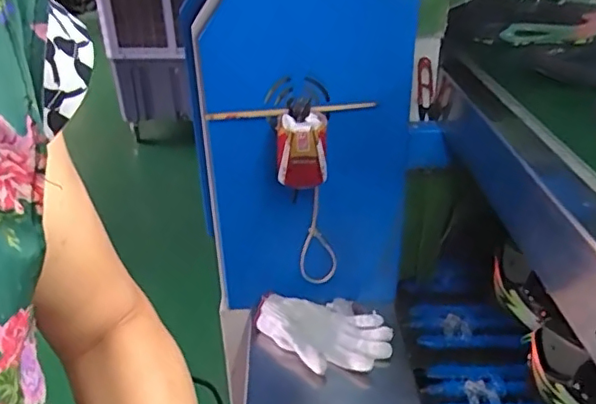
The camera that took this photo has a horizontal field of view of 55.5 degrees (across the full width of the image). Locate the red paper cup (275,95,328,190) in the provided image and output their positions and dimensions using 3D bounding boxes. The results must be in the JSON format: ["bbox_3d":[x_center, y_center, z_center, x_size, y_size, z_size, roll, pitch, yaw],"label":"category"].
[{"bbox_3d":[0.005,-0.072,0.758,0.065,0.099,0.065,-2,28,1],"label":"red paper cup"}]

